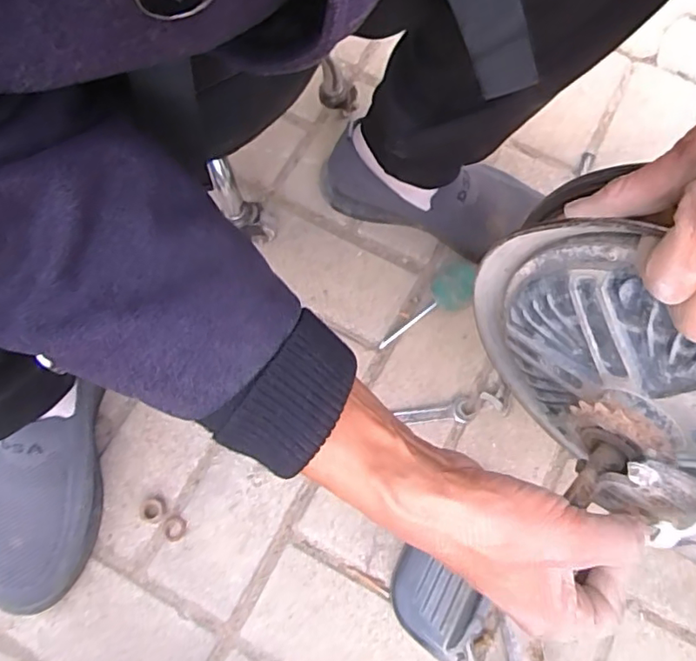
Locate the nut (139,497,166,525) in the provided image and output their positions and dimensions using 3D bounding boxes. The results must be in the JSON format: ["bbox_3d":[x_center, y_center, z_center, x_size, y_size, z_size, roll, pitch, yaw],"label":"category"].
[{"bbox_3d":[-0.181,0.166,0.529,0.024,0.009,0.024,0,71,-1],"label":"nut"}]

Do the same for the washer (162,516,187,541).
[{"bbox_3d":[-0.159,0.182,0.527,0.021,0.004,0.022,0,71,-1],"label":"washer"}]

